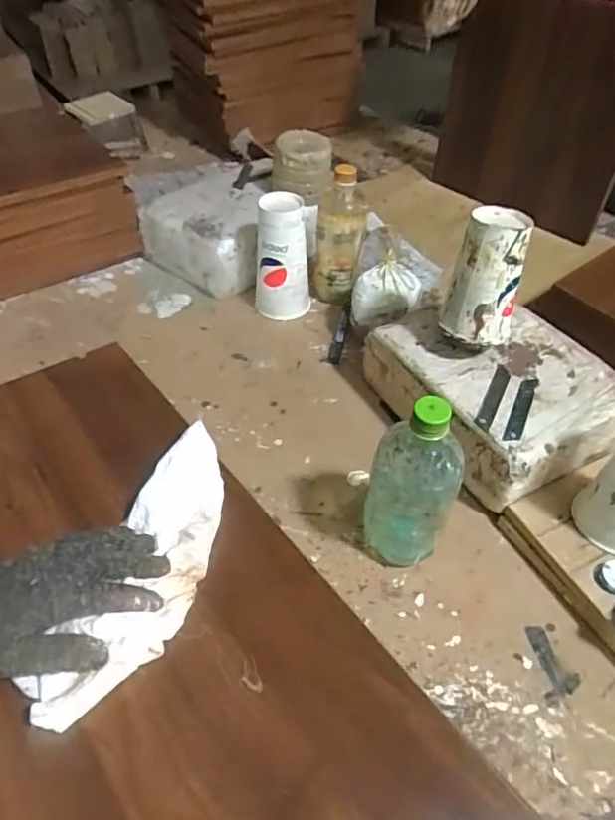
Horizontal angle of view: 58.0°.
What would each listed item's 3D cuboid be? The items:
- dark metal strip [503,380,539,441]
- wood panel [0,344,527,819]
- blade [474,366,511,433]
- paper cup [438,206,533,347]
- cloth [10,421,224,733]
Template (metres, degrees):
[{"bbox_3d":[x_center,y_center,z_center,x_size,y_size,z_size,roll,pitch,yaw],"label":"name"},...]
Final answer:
[{"bbox_3d":[0.225,0.000,0.584,0.016,0.004,0.095,24,53,13],"label":"dark metal strip"},{"bbox_3d":[-0.156,0.182,0.460,0.317,0.015,0.680,-30,54,-28],"label":"wood panel"},{"bbox_3d":[0.201,-0.014,0.600,0.016,0.005,0.096,21,51,18],"label":"blade"},{"bbox_3d":[0.193,-0.139,0.590,0.075,0.124,0.071,-1,49,1],"label":"paper cup"},{"bbox_3d":[-0.135,0.131,0.477,0.085,0.034,0.264,14,53,7],"label":"cloth"}]

